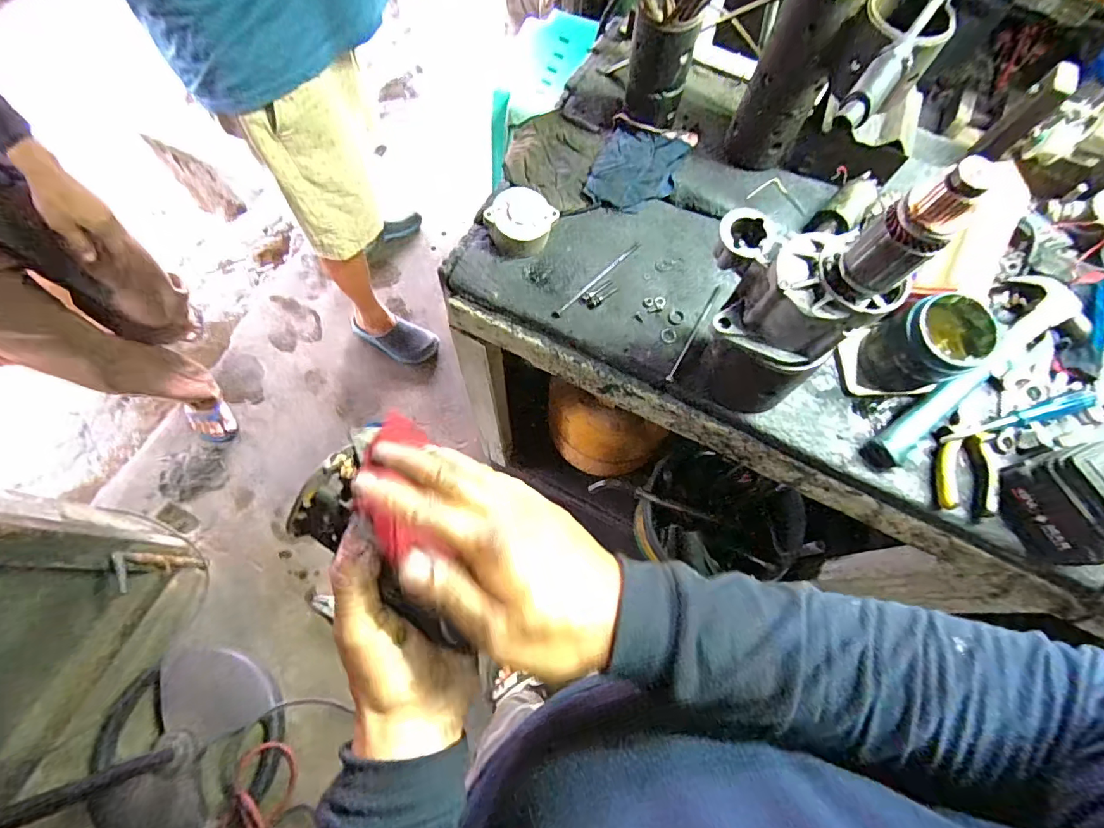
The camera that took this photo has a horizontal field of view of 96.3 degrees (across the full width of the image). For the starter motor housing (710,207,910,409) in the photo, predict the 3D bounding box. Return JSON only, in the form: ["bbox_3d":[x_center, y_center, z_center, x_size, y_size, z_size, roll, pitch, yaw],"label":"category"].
[{"bbox_3d":[0.228,-0.098,0.536,0.164,0.205,0.114,24,71,7],"label":"starter motor housing"}]

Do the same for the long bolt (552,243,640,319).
[{"bbox_3d":[0.060,-0.181,0.663,0.010,0.004,0.166,43,74,13],"label":"long bolt"}]

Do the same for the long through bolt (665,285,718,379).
[{"bbox_3d":[0.186,-0.108,0.643,0.008,0.005,0.159,29,72,9],"label":"long through bolt"}]

